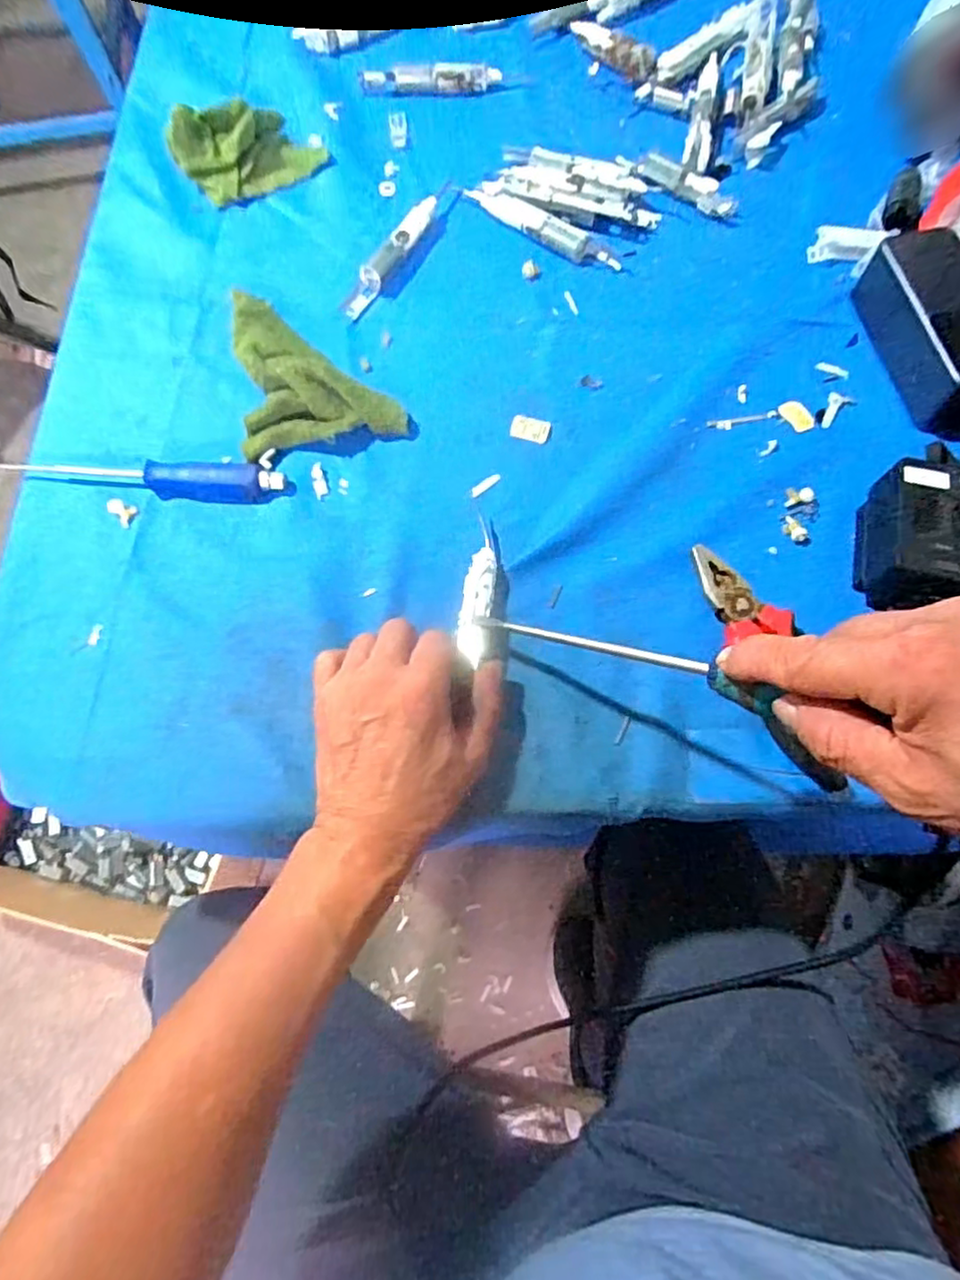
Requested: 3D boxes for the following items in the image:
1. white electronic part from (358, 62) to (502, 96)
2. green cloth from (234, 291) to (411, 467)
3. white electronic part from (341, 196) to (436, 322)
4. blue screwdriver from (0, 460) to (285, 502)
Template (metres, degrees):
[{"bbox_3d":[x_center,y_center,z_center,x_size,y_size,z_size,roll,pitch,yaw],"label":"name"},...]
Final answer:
[{"bbox_3d":[-0.044,-0.488,0.577,0.120,0.016,0.023,-2,70,1],"label":"white electronic part"},{"bbox_3d":[-0.116,-0.199,0.461,0.105,0.035,0.138,-12,70,-3],"label":"green cloth"},{"bbox_3d":[-0.068,-0.292,0.504,0.017,0.018,0.118,28,73,11],"label":"white electronic part"},{"bbox_3d":[-0.221,-0.105,0.435,0.182,0.017,0.023,2,70,2],"label":"blue screwdriver"}]

